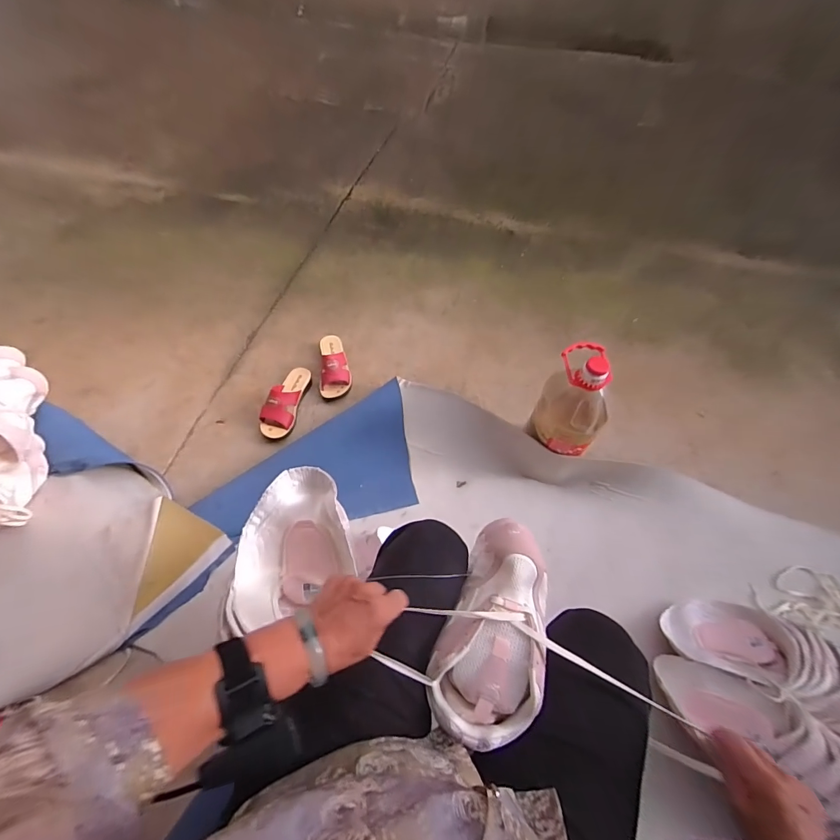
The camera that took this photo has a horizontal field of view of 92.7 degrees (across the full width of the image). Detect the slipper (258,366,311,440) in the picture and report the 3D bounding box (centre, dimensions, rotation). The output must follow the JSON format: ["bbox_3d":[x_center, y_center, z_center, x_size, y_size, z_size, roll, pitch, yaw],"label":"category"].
[{"bbox_3d":[-0.370,-0.056,1.096,0.086,0.075,0.230,7,55,3],"label":"slipper"}]

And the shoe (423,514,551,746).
[{"bbox_3d":[0.095,0.240,0.491,0.112,0.099,0.256,17,52,9],"label":"shoe"}]

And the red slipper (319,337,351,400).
[{"bbox_3d":[-0.253,-0.168,1.171,0.090,0.079,0.218,-8,56,-8],"label":"red slipper"}]

